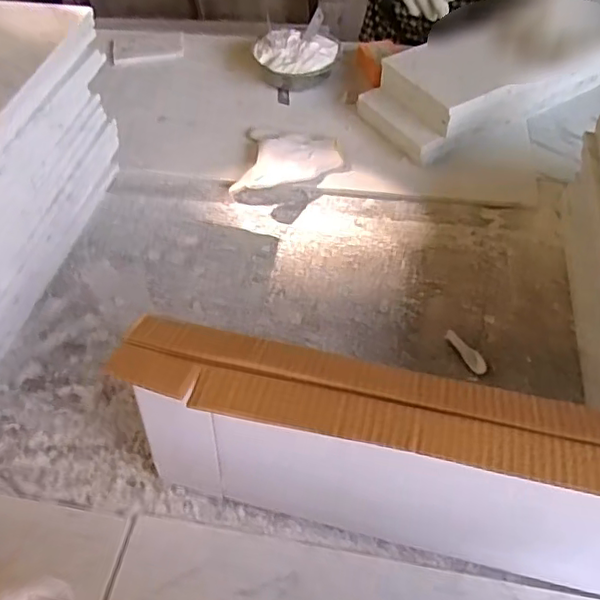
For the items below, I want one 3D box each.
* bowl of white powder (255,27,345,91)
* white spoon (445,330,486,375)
[{"bbox_3d":[-0.004,-0.389,0.962,0.135,0.055,0.115,8,52,7],"label":"bowl of white powder"},{"bbox_3d":[0.184,0.056,0.653,0.019,0.010,0.057,-23,55,-17],"label":"white spoon"}]

